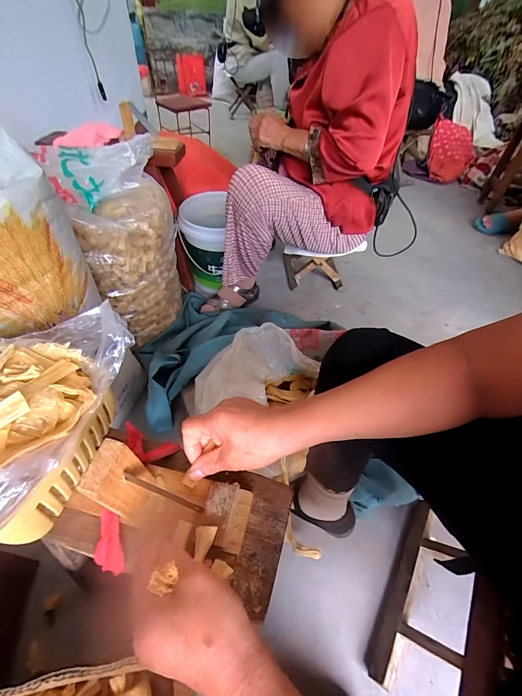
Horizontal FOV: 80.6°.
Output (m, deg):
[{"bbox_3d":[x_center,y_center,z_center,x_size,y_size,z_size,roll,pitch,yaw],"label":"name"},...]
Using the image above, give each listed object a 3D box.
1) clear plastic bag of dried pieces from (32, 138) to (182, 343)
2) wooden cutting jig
[{"bbox_3d":[-0.340,-0.268,0.807,0.250,0.400,0.266,-25,55,-23],"label":"clear plastic bag of dried pieces"},{"bbox_3d":[-0.074,0.131,0.286,0.126,0.111,0.062,12,49,7],"label":"wooden cutting jig"}]

